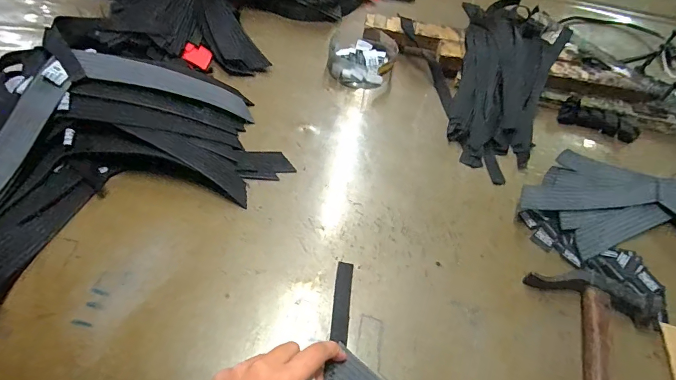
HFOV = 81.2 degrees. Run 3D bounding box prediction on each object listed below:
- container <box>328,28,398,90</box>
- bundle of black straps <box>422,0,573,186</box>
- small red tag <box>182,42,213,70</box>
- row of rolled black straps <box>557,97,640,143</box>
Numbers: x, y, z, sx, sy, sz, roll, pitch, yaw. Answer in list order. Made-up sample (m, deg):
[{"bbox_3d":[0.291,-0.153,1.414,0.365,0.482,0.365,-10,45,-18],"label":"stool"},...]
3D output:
[{"bbox_3d":[0.037,-0.200,0.586,0.096,0.039,0.098,2,55,-3],"label":"container"},{"bbox_3d":[0.219,-0.157,0.554,0.167,0.061,0.293,23,56,11],"label":"bundle of black straps"},{"bbox_3d":[-0.198,-0.189,0.554,0.037,0.004,0.043,16,51,-15],"label":"small red tag"},{"bbox_3d":[0.376,-0.101,0.568,0.109,0.023,0.035,18,56,8],"label":"row of rolled black straps"}]

